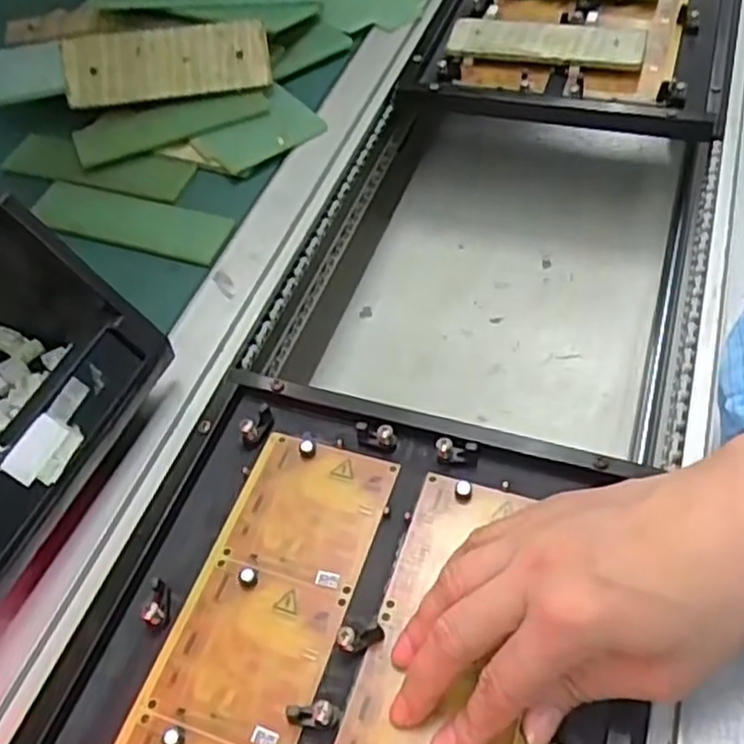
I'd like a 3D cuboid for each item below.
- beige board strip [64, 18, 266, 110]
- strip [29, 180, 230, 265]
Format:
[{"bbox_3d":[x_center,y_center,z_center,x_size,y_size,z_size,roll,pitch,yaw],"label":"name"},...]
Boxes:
[{"bbox_3d":[-0.148,-0.224,0.533,0.144,0.009,0.049,-9,97,-7],"label":"beige board strip"},{"bbox_3d":[-0.161,-0.102,0.491,0.128,0.007,0.041,13,60,9],"label":"strip"}]

